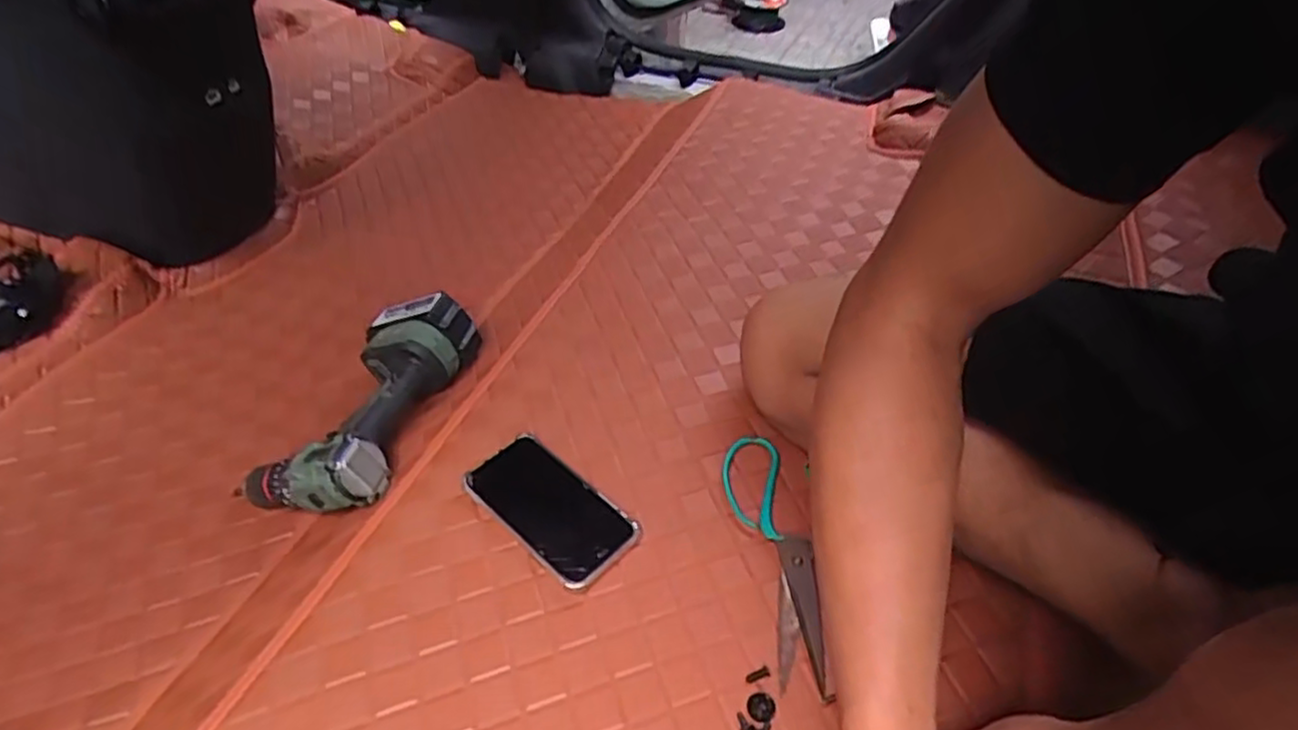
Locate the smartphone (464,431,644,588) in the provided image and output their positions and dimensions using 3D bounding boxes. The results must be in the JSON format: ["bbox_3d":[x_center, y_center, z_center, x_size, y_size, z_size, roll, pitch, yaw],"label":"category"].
[{"bbox_3d":[-0.084,0.118,0.591,0.149,0.017,0.077,35,54,26],"label":"smartphone"}]

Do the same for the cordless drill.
[{"bbox_3d":[-0.294,0.042,0.726,0.164,0.089,0.246,-9,48,30],"label":"cordless drill"}]

